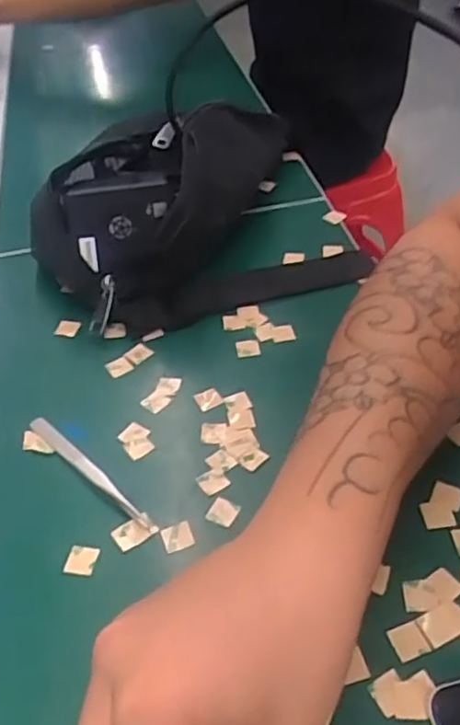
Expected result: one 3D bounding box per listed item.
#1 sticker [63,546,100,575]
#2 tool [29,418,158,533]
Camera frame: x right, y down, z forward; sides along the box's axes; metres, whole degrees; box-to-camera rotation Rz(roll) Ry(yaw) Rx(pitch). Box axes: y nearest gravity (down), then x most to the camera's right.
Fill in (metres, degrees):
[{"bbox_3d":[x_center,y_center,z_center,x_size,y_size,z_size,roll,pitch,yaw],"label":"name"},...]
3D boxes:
[{"bbox_3d":[-0.078,0.103,0.343,0.015,0.004,0.015,7,55,9],"label":"sticker"},{"bbox_3d":[-0.084,0.061,0.381,0.011,0.012,0.117,-35,50,-28],"label":"tool"}]

